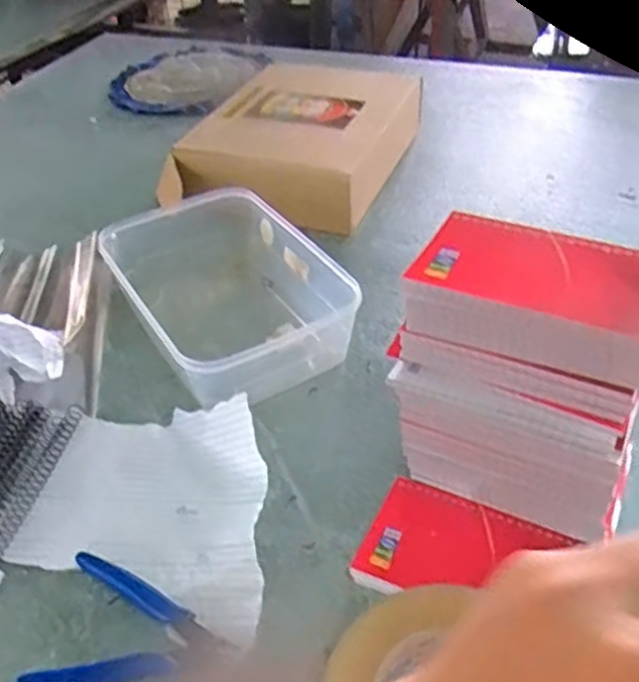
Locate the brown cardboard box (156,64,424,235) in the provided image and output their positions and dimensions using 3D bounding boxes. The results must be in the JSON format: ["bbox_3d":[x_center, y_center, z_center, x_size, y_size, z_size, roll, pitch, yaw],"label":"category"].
[{"bbox_3d":[-0.025,-0.230,0.865,0.221,0.079,0.332,12,41,17],"label":"brown cardboard box"}]

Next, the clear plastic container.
[{"bbox_3d":[-0.081,-0.041,0.643,0.157,0.071,0.243,-20,42,-21],"label":"clear plastic container"}]

